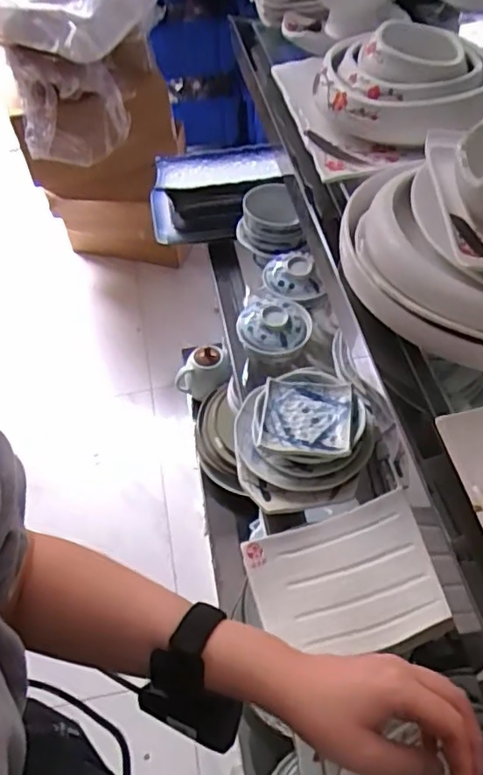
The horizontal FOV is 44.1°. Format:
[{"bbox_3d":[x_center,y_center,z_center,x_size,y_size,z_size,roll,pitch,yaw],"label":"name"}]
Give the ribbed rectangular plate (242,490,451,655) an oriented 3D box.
[{"bbox_3d":[0.105,0.202,0.618,0.183,0.029,0.141,-14,52,-7],"label":"ribbed rectangular plate"}]

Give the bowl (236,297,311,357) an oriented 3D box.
[{"bbox_3d":[0.054,-0.108,0.974,0.117,0.035,0.121,2,52,5],"label":"bowl"}]

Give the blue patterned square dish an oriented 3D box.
[{"bbox_3d":[0.090,0.043,0.829,0.119,0.018,0.119,4,52,7],"label":"blue patterned square dish"}]

